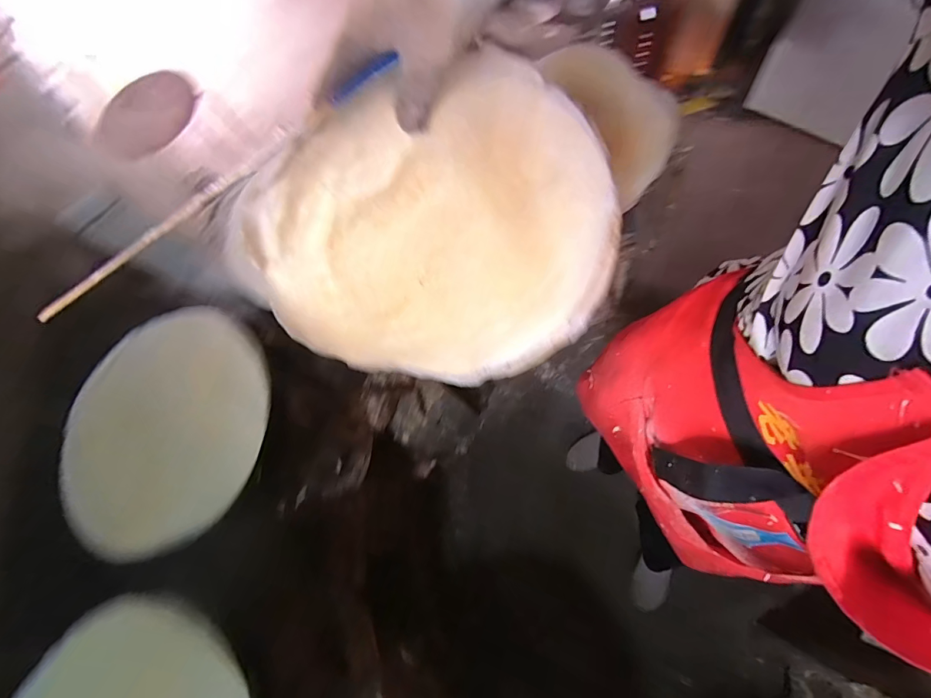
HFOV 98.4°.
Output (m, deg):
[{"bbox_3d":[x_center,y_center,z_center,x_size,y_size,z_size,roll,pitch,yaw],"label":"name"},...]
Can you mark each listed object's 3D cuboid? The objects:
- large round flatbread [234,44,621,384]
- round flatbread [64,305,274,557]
[{"bbox_3d":[-0.019,-0.089,0.449,0.361,0.366,0.039,-30,45,16],"label":"large round flatbread"},{"bbox_3d":[-0.522,0.129,0.680,0.386,0.025,0.386,-4,69,11],"label":"round flatbread"}]

